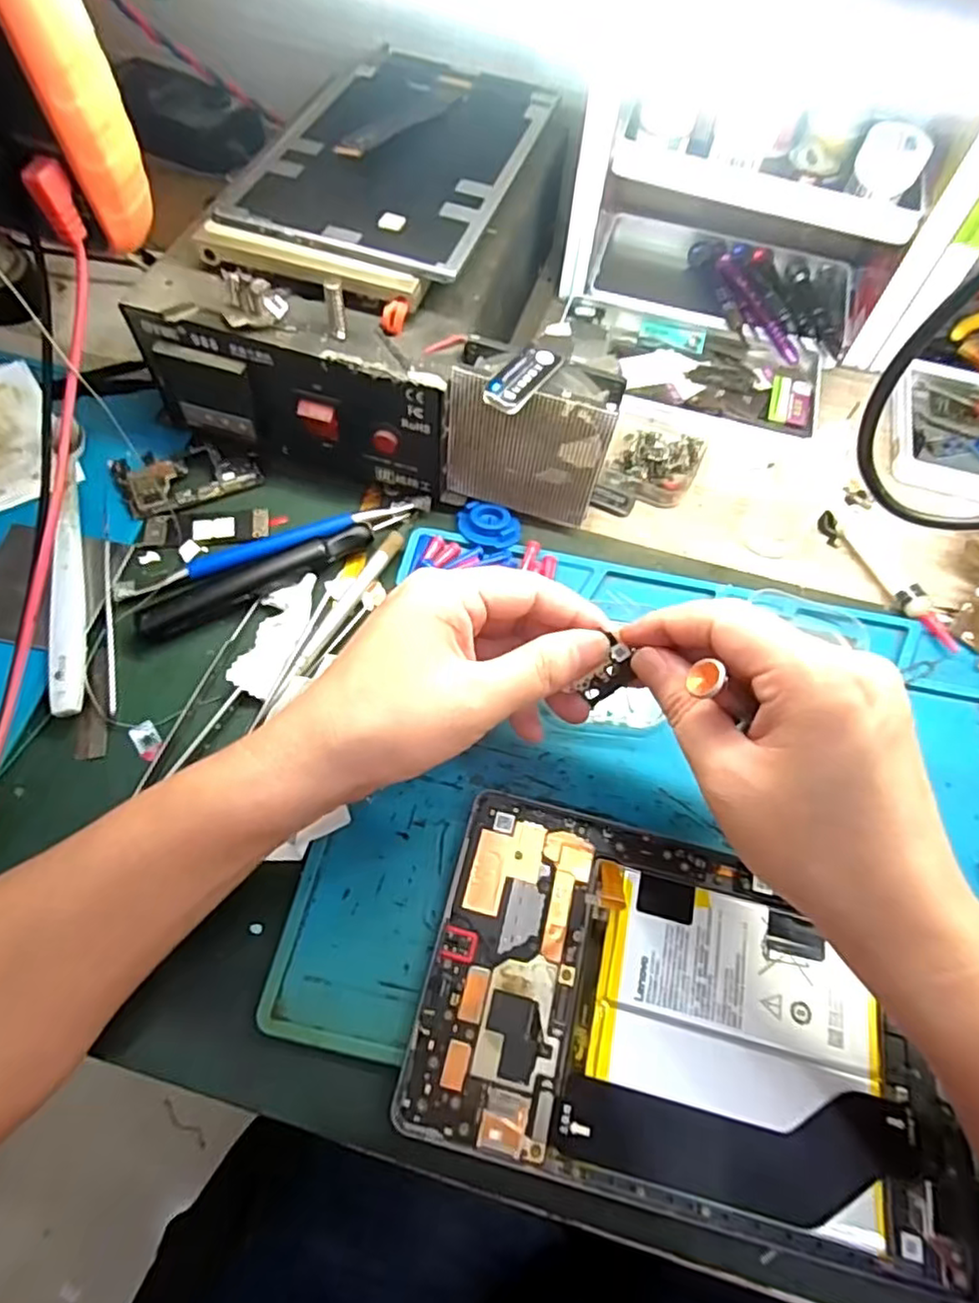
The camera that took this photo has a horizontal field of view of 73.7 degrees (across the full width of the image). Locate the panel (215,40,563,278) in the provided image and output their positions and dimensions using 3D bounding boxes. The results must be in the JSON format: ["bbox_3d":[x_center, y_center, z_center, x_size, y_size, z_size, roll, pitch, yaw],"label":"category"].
[{"bbox_3d":[-0.048,-0.275,0.355,0.126,0.008,0.200,17,62,6],"label":"panel"}]

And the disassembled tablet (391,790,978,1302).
[{"bbox_3d":[0.077,0.141,0.258,0.198,0.009,0.127,14,63,4],"label":"disassembled tablet"}]

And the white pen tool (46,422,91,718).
[{"bbox_3d":[-0.215,-0.046,0.333,0.016,0.011,0.170,-12,64,-9],"label":"white pen tool"}]

